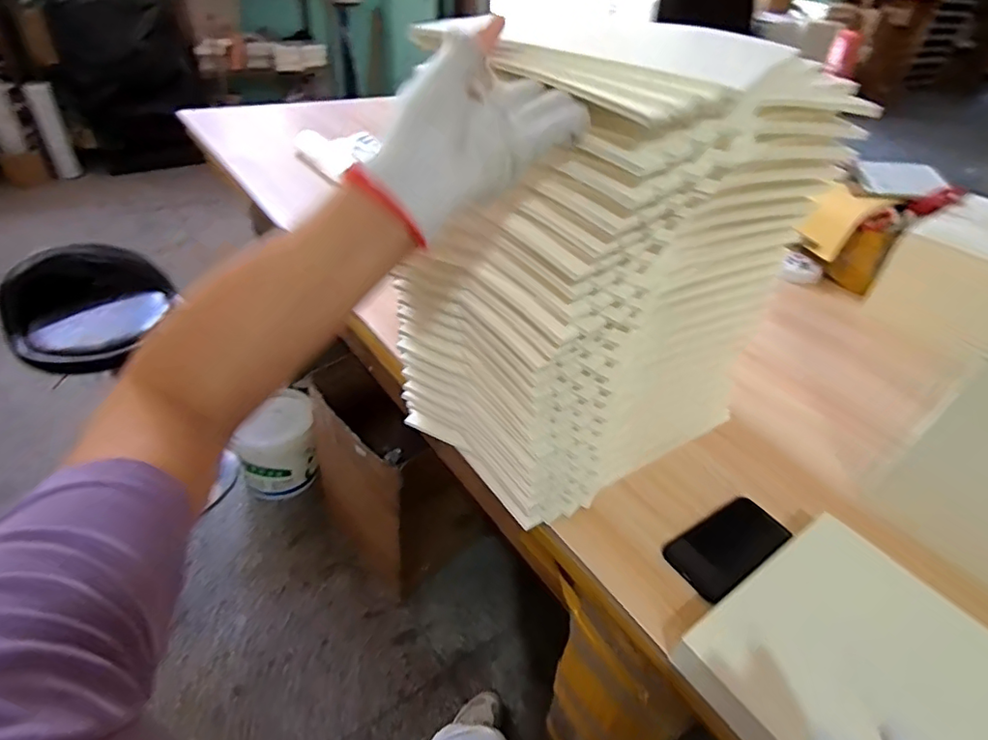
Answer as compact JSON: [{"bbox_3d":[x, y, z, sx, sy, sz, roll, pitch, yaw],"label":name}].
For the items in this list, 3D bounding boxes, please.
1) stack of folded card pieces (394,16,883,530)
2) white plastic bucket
[{"bbox_3d":[0.119,-0.098,0.601,0.355,0.437,0.241,-22,47,-31],"label":"stack of folded card pieces"},{"bbox_3d":[-0.620,0.220,1.581,0.216,0.244,0.201,4,39,-3],"label":"white plastic bucket"}]

